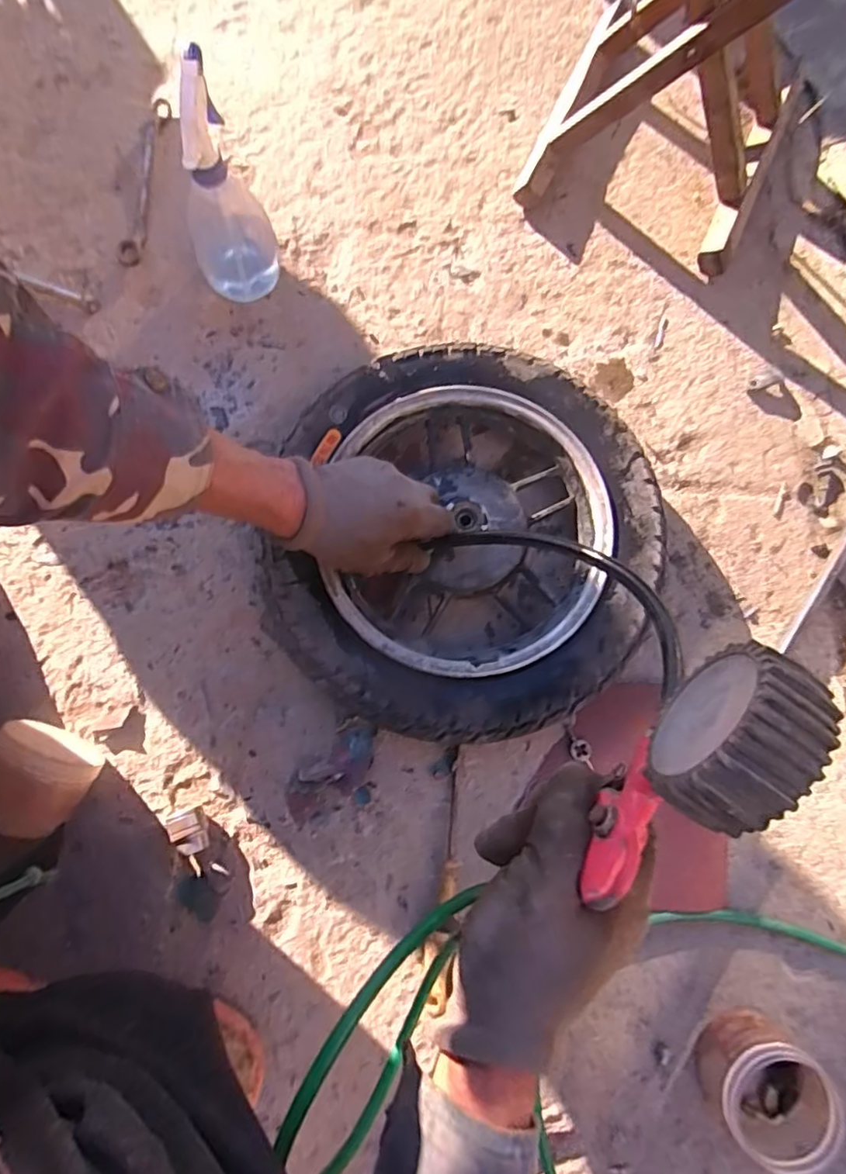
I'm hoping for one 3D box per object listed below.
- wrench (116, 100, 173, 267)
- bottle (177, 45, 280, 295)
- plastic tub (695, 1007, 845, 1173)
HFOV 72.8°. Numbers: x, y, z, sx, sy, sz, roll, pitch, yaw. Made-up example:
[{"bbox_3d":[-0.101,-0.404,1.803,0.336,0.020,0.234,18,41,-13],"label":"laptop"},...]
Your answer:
[{"bbox_3d":[-0.310,-0.456,0.638,0.026,0.021,0.214,3,78,1],"label":"wrench"},{"bbox_3d":[-0.200,-0.380,0.544,0.086,0.178,0.098,-23,79,-4],"label":"bottle"},{"bbox_3d":[0.274,0.402,0.456,0.081,0.067,0.083,0,78,0],"label":"plastic tub"}]

